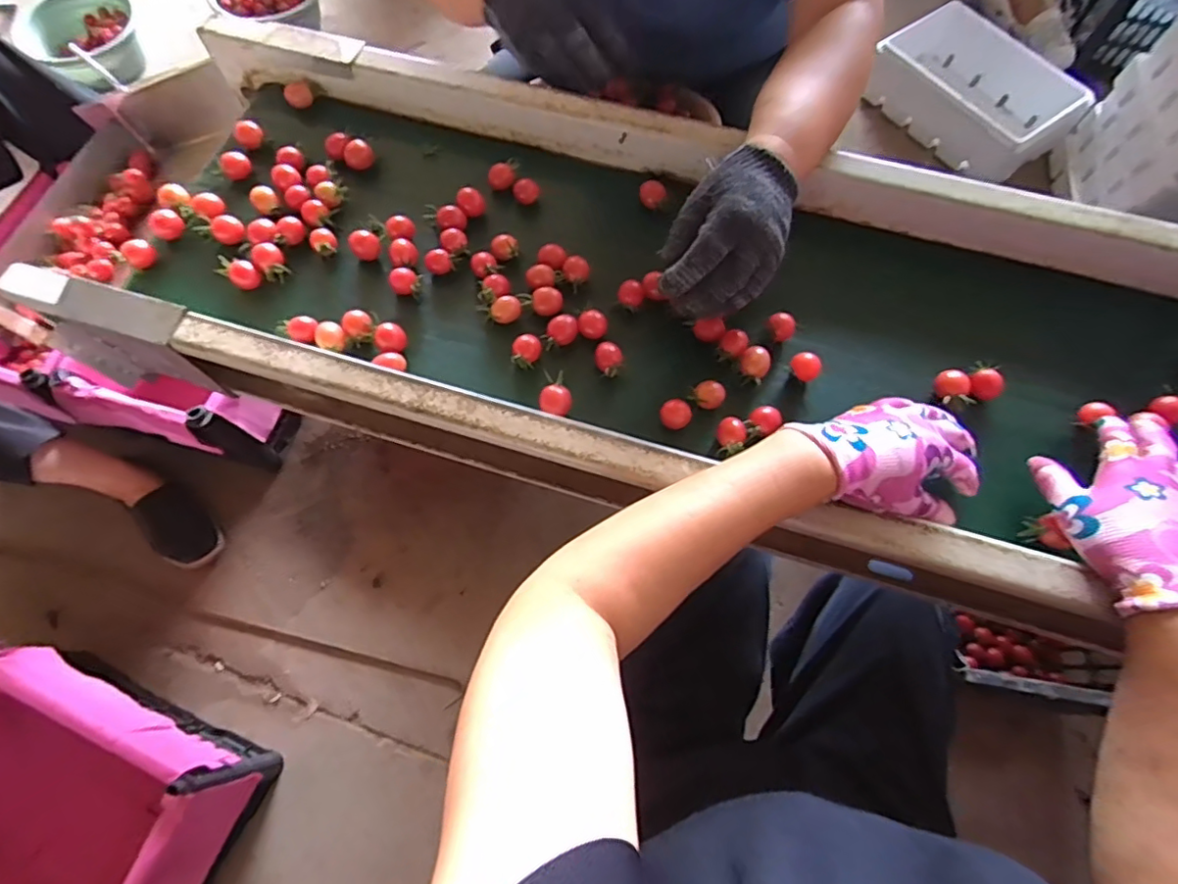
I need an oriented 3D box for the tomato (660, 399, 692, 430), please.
[{"bbox_3d":[0.075,-0.023,0.505,0.026,0.021,0.022,21,68,6],"label":"tomato"}]

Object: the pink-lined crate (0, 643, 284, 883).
[{"bbox_3d":[-0.688,0.489,0.768,0.430,0.251,0.311,25,69,8],"label":"pink-lined crate"}]

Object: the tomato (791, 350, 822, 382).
[{"bbox_3d":[0.194,-0.067,0.527,0.026,0.028,0.019,35,70,11],"label":"tomato"}]

